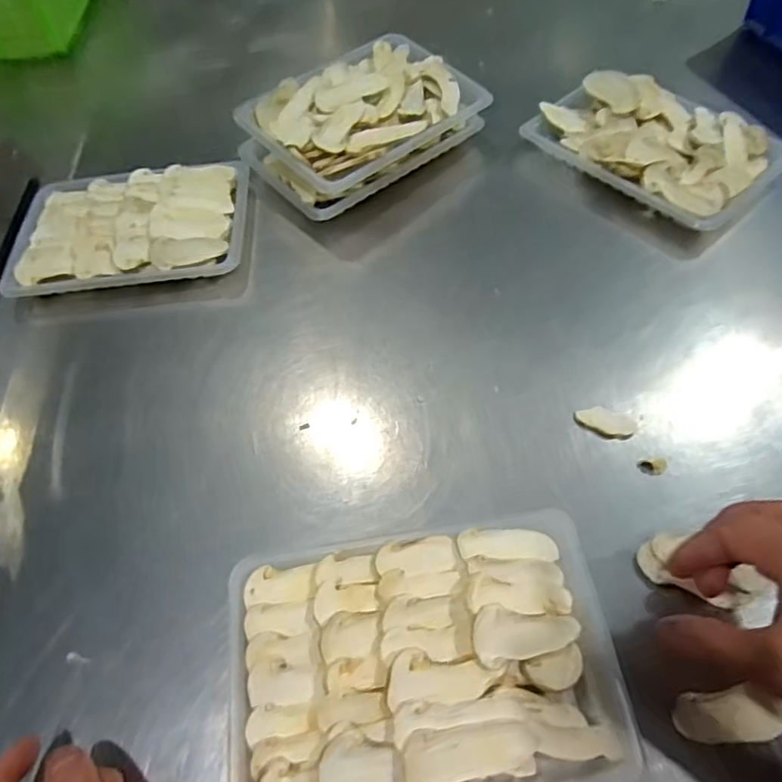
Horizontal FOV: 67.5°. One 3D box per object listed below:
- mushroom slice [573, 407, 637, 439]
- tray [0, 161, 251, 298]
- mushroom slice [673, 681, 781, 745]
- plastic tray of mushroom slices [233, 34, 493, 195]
[{"bbox_3d":[0.151,0.022,0.414,0.040,0.004,0.020,24,62,17],"label":"mushroom slice"},{"bbox_3d":[-0.237,-0.155,0.534,0.207,0.028,0.138,-3,58,1],"label":"tray"},{"bbox_3d":[0.181,0.174,0.312,0.055,0.011,0.023,-2,58,2],"label":"mushroom slice"},{"bbox_3d":[-0.023,-0.267,0.549,0.202,0.034,0.134,-40,64,-20],"label":"plastic tray of mushroom slices"}]

